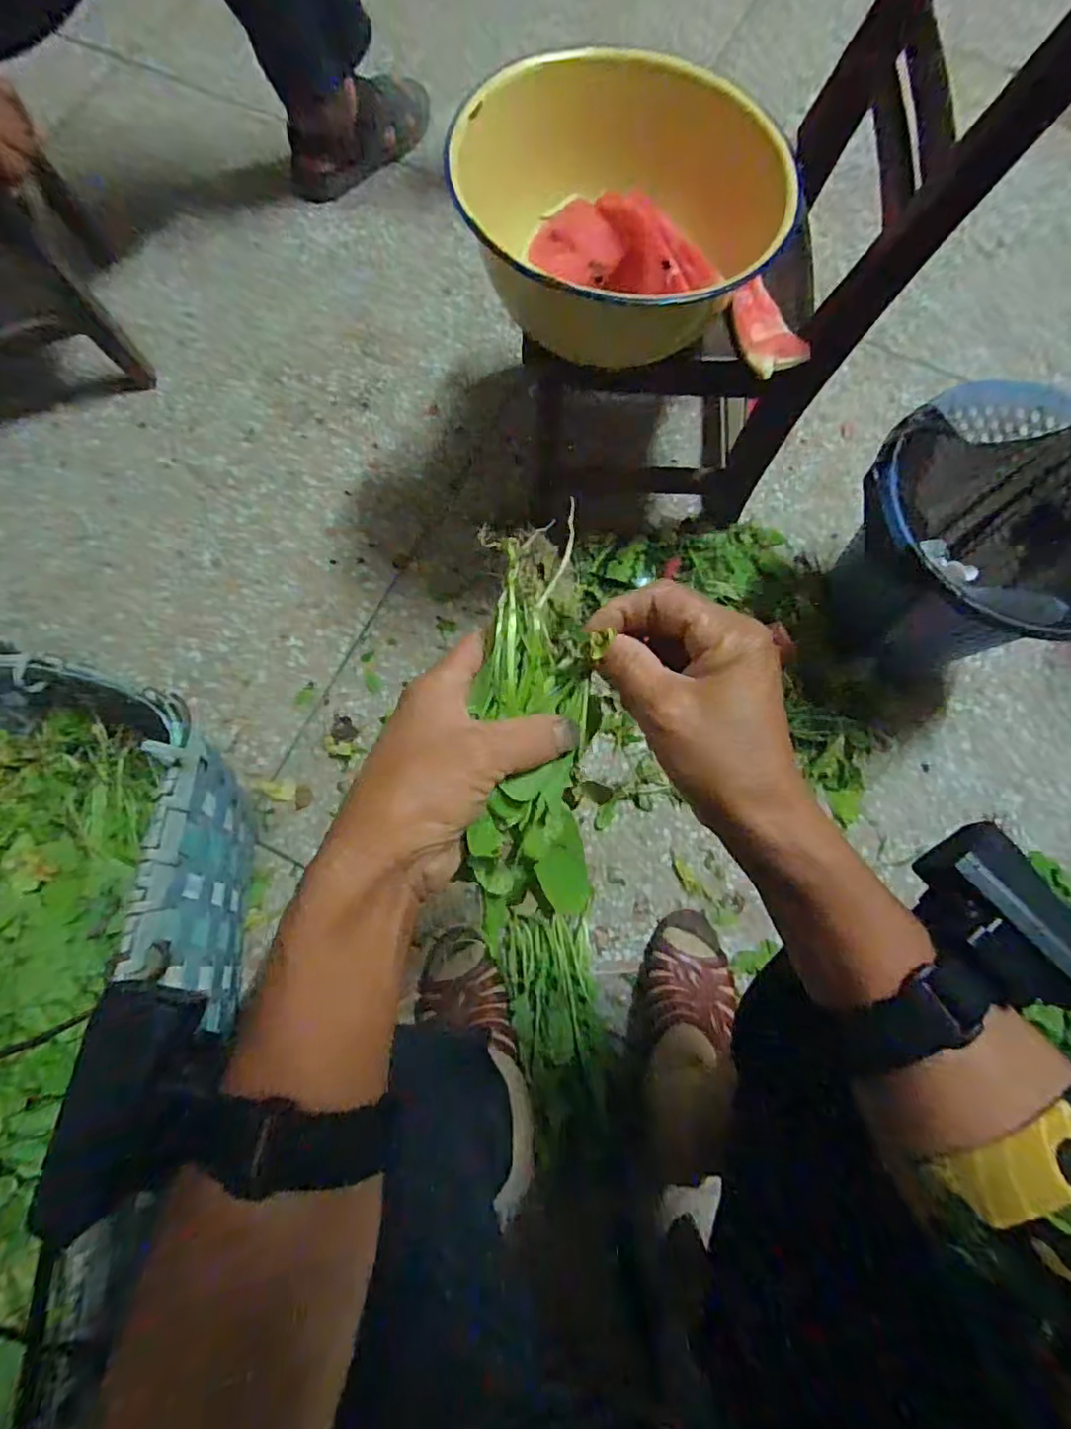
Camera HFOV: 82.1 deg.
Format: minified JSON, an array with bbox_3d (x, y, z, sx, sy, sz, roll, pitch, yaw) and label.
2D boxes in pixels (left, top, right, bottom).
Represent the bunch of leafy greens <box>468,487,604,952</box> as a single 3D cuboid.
[{"bbox_3d":[0.001,0.003,0.284,0.054,0.035,0.187,2,86,-1],"label":"bunch of leafy greens"}]

